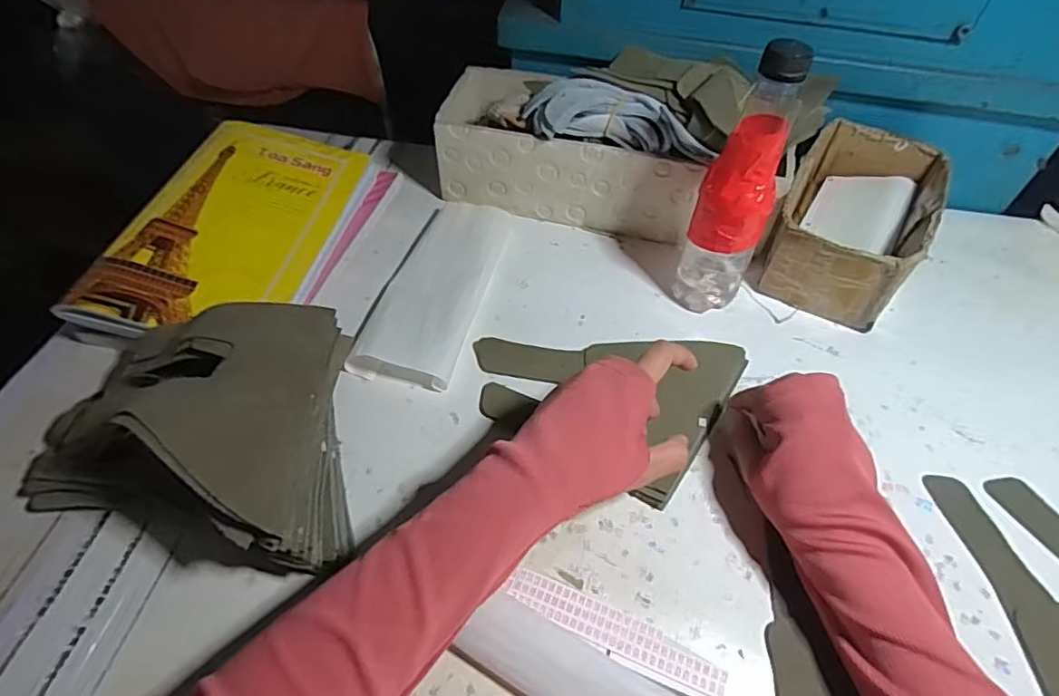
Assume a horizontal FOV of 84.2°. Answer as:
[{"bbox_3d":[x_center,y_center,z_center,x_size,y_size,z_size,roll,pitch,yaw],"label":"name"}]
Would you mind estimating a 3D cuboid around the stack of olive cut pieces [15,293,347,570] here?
[{"bbox_3d":[-0.218,0.041,0.388,0.223,0.094,0.151,11,53,6],"label":"stack of olive cut pieces"}]

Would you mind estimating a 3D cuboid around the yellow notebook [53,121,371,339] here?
[{"bbox_3d":[-0.257,-0.110,0.517,0.152,0.013,0.250,16,55,-3],"label":"yellow notebook"}]

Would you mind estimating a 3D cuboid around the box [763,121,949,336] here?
[{"bbox_3d":[0.293,-0.119,0.535,0.111,0.073,0.186,29,58,18],"label":"box"}]

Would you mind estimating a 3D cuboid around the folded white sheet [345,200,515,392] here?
[{"bbox_3d":[-0.080,-0.060,0.520,0.086,0.013,0.208,12,54,7],"label":"folded white sheet"}]

